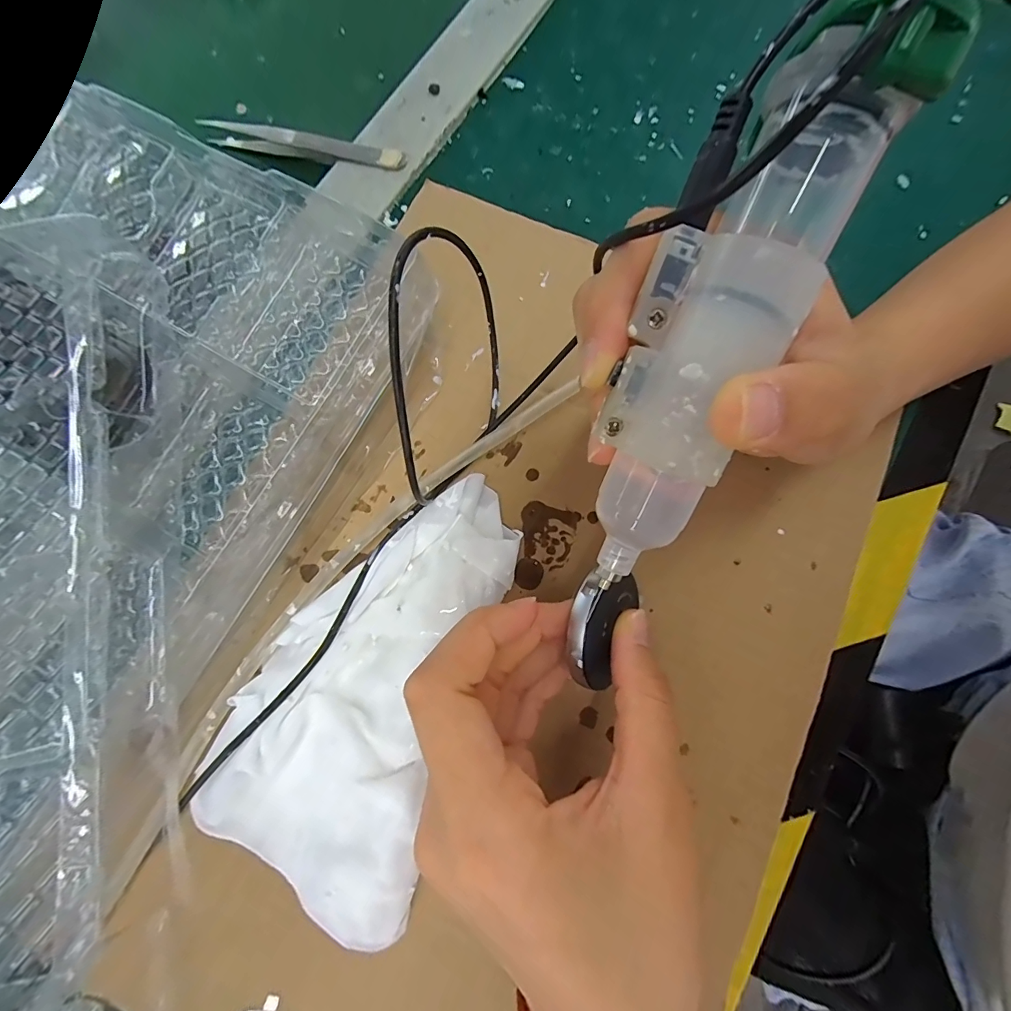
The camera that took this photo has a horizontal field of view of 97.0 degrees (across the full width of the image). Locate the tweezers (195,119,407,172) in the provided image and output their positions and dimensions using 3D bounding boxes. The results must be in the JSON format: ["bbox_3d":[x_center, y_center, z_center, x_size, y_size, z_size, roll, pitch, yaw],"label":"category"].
[{"bbox_3d":[-0.110,-0.195,0.240,0.114,0.006,0.012,12,78,1],"label":"tweezers"}]

